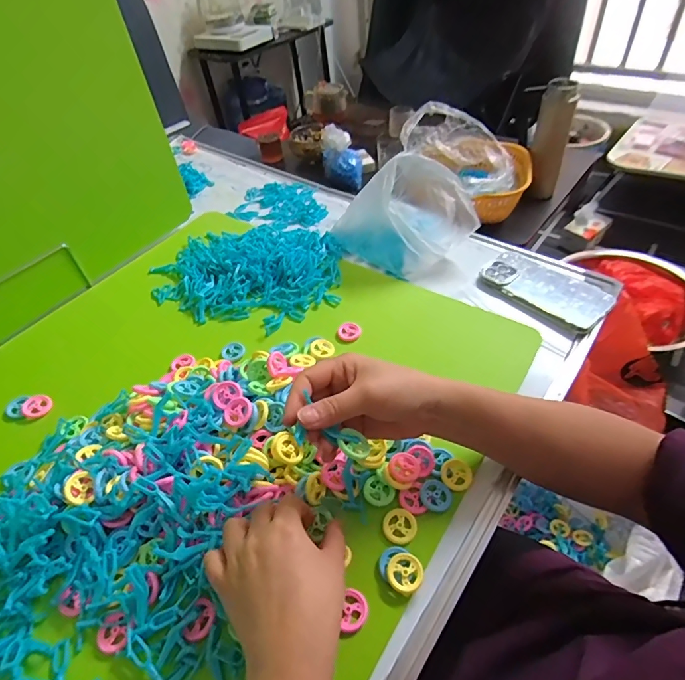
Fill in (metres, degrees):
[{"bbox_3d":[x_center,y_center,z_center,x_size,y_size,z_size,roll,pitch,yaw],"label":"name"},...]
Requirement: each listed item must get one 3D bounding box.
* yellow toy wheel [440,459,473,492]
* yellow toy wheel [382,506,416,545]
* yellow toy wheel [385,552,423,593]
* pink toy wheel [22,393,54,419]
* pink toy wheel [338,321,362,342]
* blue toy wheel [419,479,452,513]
[{"bbox_3d":[0.110,0.130,0.424,0.030,0.004,0.030,-4,45,4],"label":"yellow toy wheel"},{"bbox_3d":[0.052,0.167,0.395,0.030,0.004,0.031,-4,45,4],"label":"yellow toy wheel"},{"bbox_3d":[0.053,0.196,0.368,0.029,0.008,0.030,-4,45,4],"label":"yellow toy wheel"},{"bbox_3d":[-0.356,0.077,0.510,0.029,0.009,0.031,-4,45,4],"label":"pink toy wheel"},{"bbox_3d":[0.009,-0.011,0.569,0.030,0.010,0.026,-3,45,4],"label":"pink toy wheel"},{"bbox_3d":[0.088,0.146,0.411,0.028,0.004,0.030,-4,45,4],"label":"blue toy wheel"}]

